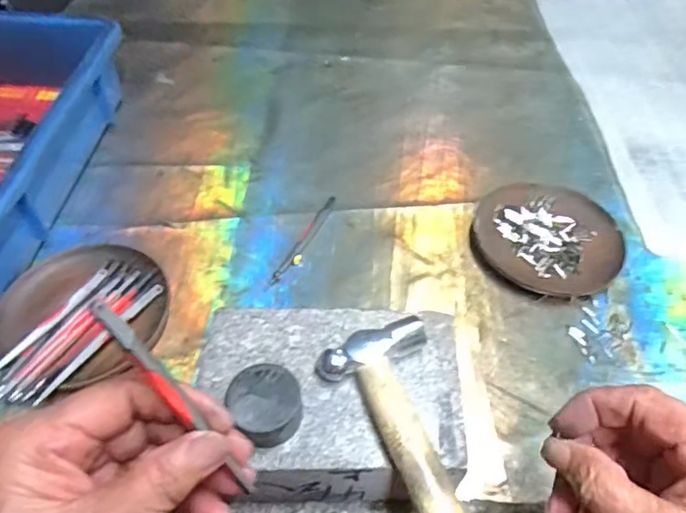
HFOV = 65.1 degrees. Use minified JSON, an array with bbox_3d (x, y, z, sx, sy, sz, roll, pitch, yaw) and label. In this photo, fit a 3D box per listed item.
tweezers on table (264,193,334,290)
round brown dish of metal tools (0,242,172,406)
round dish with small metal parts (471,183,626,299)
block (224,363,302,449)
[{"bbox_3d":[-0.033,-0.013,0.435,0.008,0.004,0.105,22,55,14],"label":"tweezers on table"},{"bbox_3d":[-0.179,0.037,0.374,0.108,0.022,0.117,1,53,-1],"label":"round brown dish of metal tools"},{"bbox_3d":[0.165,-0.018,0.441,0.114,0.013,0.107,1,53,-1],"label":"round dish with small metal parts"},{"bbox_3d":[-0.039,0.075,0.276,0.035,0.024,0.039,-24,58,-21],"label":"block"}]

